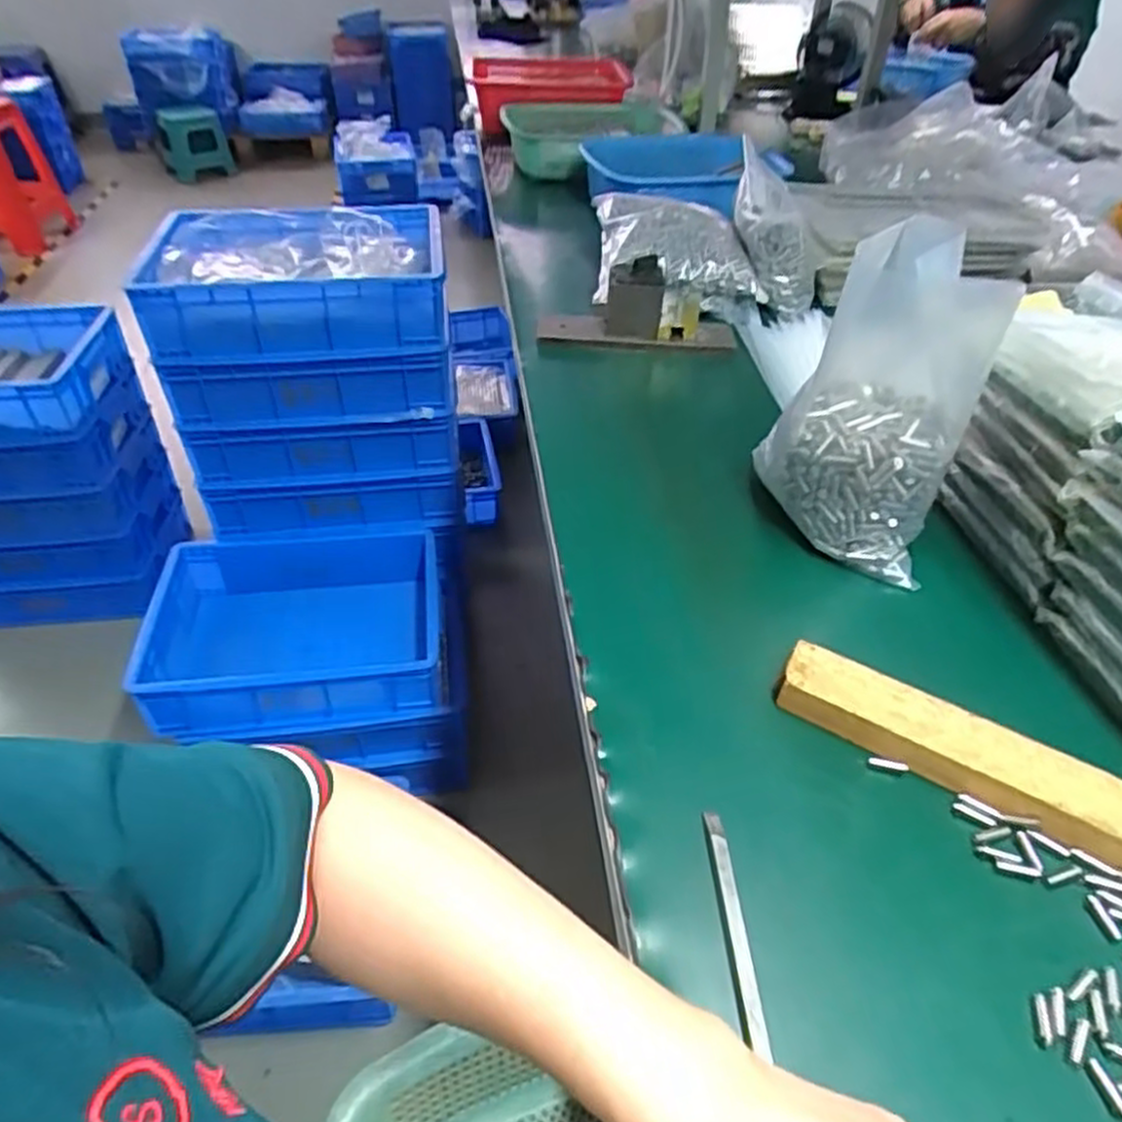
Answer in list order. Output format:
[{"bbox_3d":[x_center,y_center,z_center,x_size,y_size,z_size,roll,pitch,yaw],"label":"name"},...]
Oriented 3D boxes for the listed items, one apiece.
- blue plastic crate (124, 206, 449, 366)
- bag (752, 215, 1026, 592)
[{"bbox_3d":[-0.384,-0.423,1.166,0.408,0.132,0.295,-4,42,-6],"label":"blue plastic crate"},{"bbox_3d":[0.223,-0.112,0.547,0.128,0.202,0.109,14,41,15],"label":"bag"}]

